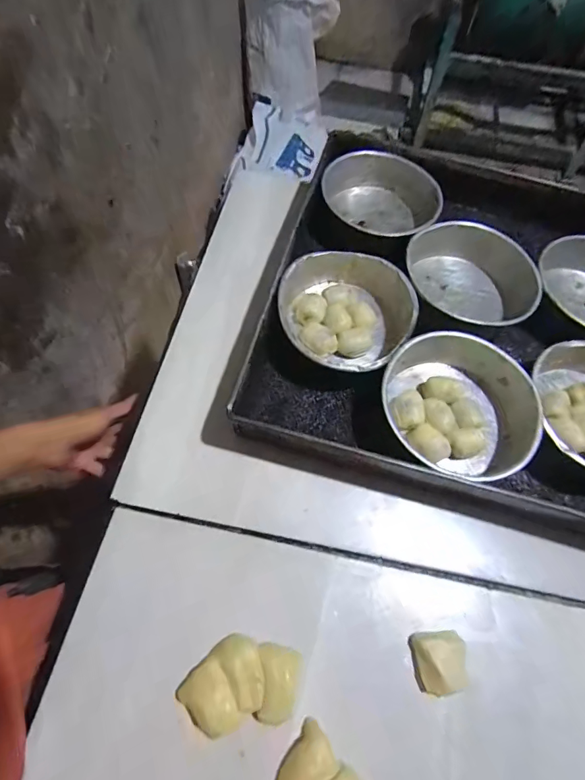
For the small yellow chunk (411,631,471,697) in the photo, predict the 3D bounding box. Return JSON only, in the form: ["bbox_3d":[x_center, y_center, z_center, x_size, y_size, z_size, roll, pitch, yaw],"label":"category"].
[{"bbox_3d":[0.126,0.231,0.351,0.046,0.019,0.044,-2,63,-4],"label":"small yellow chunk"}]

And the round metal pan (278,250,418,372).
[{"bbox_3d":[0.059,-0.084,0.468,0.144,0.057,0.153,1,63,-2],"label":"round metal pan"}]

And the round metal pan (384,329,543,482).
[{"bbox_3d":[0.172,0.013,0.437,0.155,0.049,0.144,32,66,13],"label":"round metal pan"}]

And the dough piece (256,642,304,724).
[{"bbox_3d":[-0.010,0.233,0.332,0.034,0.024,0.052,2,63,-2],"label":"dough piece"}]

